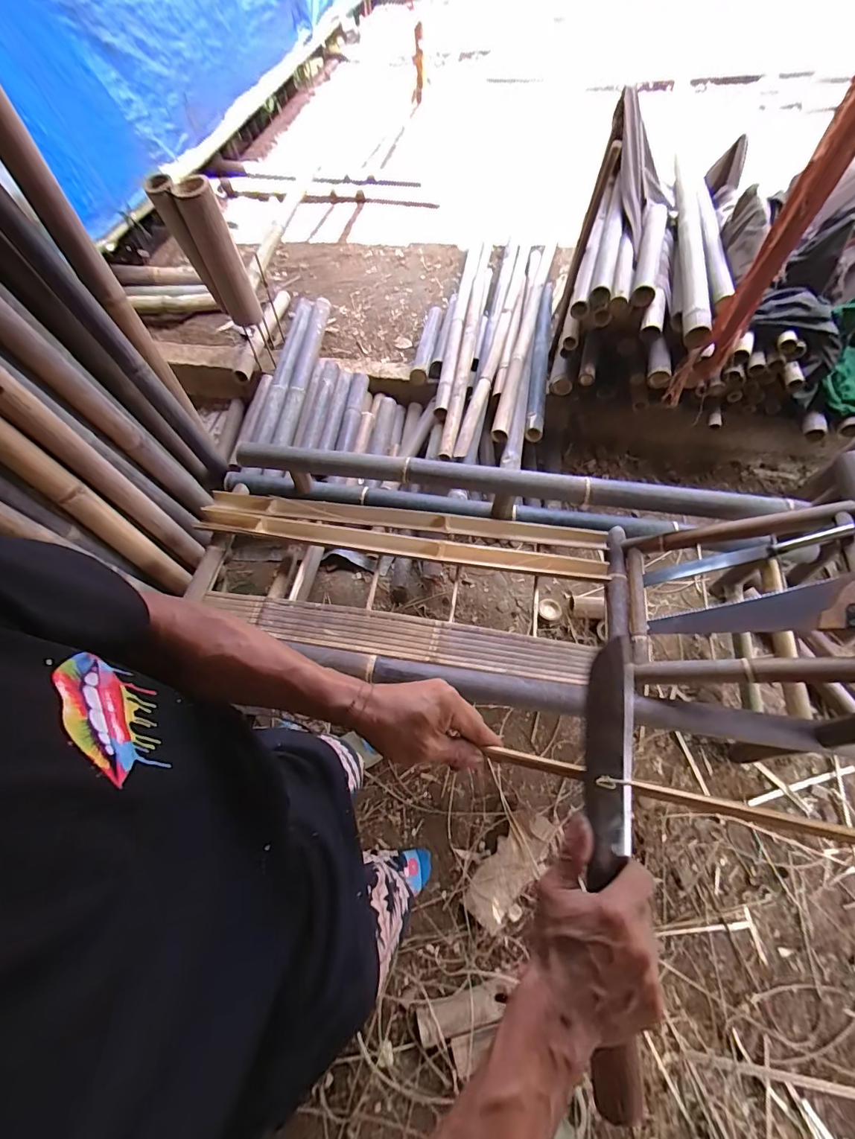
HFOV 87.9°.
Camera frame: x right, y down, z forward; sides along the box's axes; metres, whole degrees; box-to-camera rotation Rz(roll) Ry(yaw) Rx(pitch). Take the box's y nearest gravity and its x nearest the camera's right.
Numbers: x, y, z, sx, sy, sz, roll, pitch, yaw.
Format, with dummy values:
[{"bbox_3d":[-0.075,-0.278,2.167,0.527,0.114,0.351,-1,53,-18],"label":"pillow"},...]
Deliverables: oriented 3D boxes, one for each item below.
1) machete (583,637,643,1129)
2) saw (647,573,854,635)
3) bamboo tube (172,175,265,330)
[{"bbox_3d":[0.145,0.226,0.351,0.038,0.024,0.328,2,79,5],"label":"machete"},{"bbox_3d":[0.732,0.096,0.958,0.459,0.032,0.108,-16,53,36],"label":"saw"},{"bbox_3d":[-0.610,-0.919,1.330,0.110,0.387,0.109,-24,63,-11],"label":"bamboo tube"}]

